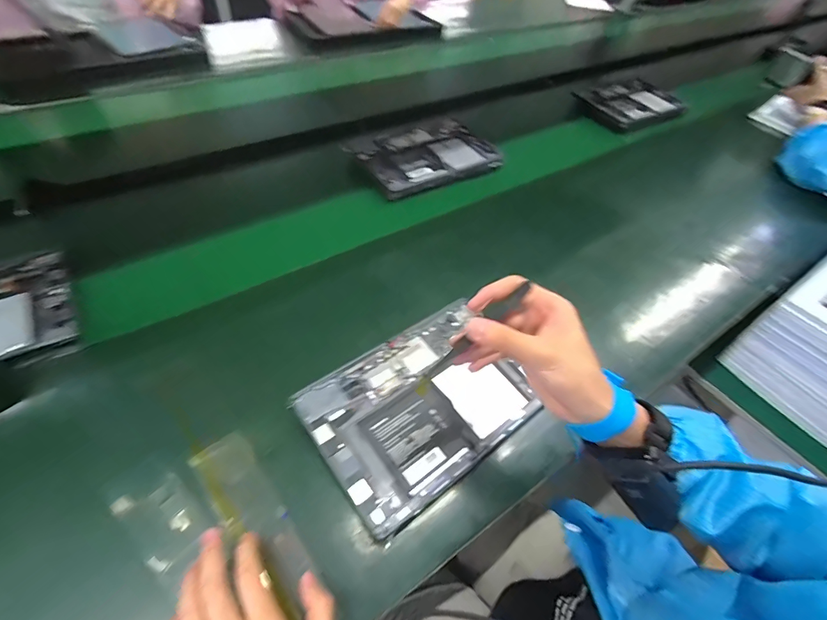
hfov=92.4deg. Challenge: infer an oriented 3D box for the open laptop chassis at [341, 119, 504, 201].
[{"bbox_3d":[0.025,-0.290,0.740,0.257,0.024,0.186,-27,58,-25],"label":"open laptop chassis"}]

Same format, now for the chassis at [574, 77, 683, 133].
[{"bbox_3d":[0.535,-0.501,0.966,0.225,0.029,0.175,-24,60,-19],"label":"chassis"}]

